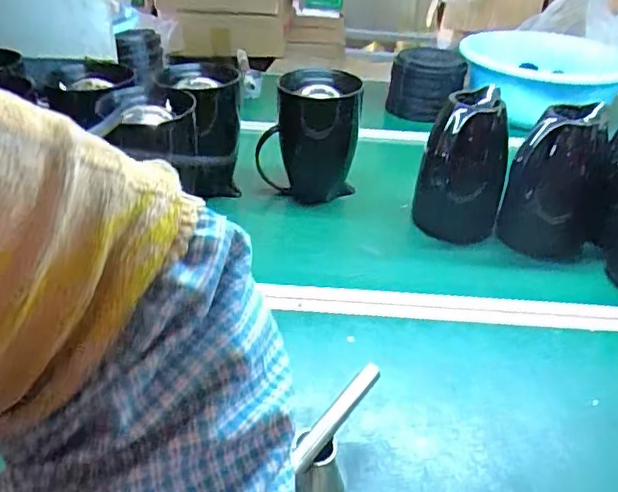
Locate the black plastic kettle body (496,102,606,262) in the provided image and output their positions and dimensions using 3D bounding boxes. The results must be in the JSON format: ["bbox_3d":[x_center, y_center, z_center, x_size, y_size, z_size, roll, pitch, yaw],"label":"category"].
[{"bbox_3d":[0.359,-0.086,0.866,0.127,0.216,0.113,20,36,23],"label":"black plastic kettle body"}]

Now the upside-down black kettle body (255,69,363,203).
[{"bbox_3d":[-0.001,-0.181,0.923,0.152,0.197,0.119,7,33,4],"label":"upside-down black kettle body"}]

